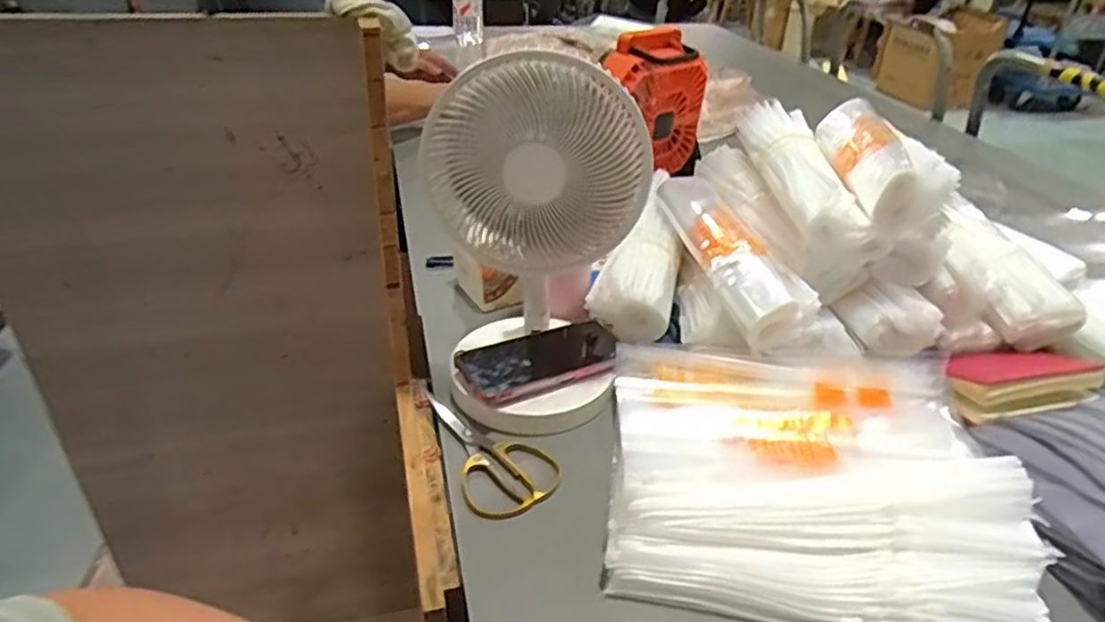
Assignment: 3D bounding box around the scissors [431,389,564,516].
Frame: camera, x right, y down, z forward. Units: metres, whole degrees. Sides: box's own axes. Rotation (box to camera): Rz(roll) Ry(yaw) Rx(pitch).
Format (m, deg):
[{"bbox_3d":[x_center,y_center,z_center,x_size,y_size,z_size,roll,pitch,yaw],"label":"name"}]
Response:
[{"bbox_3d":[-0.052,0.125,0.650,0.086,0.016,0.160,-11,34,-19],"label":"scissors"}]

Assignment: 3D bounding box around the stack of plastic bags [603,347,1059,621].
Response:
[{"bbox_3d":[0.207,0.128,0.591,0.307,0.073,0.274,7,33,7],"label":"stack of plastic bags"}]

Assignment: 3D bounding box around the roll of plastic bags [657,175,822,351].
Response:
[{"bbox_3d":[0.193,-0.073,0.804,0.076,0.053,0.304,-5,33,-11],"label":"roll of plastic bags"}]

